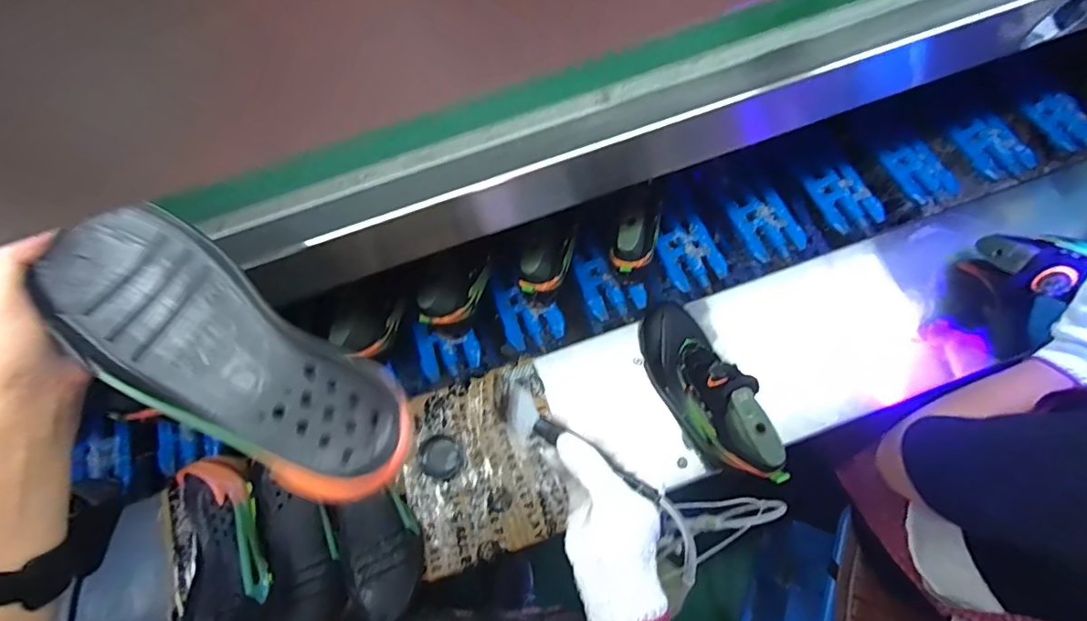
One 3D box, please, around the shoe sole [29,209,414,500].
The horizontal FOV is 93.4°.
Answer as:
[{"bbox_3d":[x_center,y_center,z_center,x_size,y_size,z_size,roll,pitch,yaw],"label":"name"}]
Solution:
[{"bbox_3d":[-0.194,0.032,0.319,0.235,0.043,0.095,36,74,-4],"label":"shoe sole"}]

